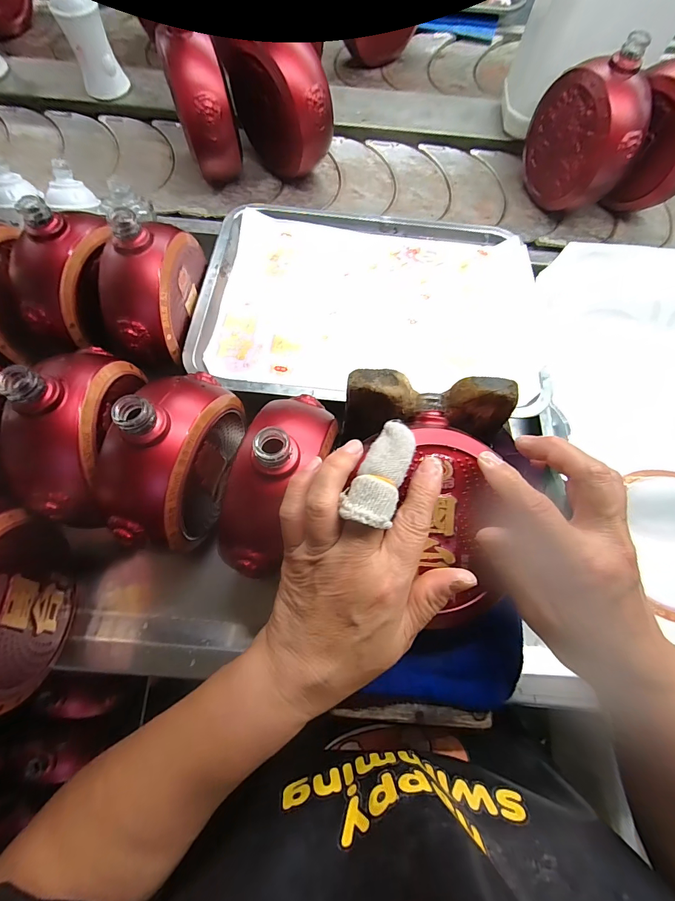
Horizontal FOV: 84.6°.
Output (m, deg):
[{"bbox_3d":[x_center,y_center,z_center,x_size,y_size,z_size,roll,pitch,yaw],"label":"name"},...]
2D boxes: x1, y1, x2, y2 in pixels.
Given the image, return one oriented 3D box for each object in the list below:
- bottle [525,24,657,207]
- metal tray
[{"bbox_3d":[0.296,-0.374,0.446,0.066,0.140,0.131,-11,71,-6],"label":"bottle"},{"bbox_3d":[0.038,-0.159,0.396,0.345,0.023,0.251,4,67,-1],"label":"metal tray"}]

